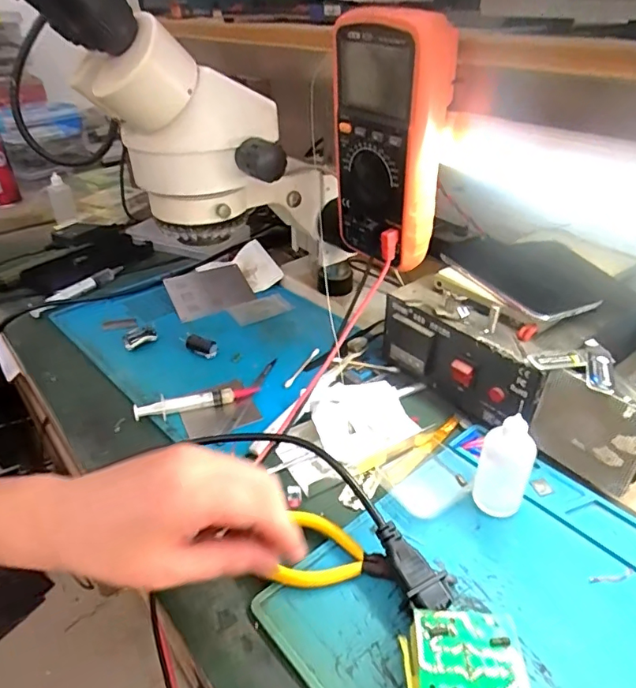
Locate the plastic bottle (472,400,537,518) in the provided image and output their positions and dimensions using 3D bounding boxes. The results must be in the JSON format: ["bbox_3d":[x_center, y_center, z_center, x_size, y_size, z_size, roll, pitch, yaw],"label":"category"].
[{"bbox_3d":[0.132,0.088,0.361,0.033,0.078,0.026,20,40,28],"label":"plastic bottle"}]

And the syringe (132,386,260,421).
[{"bbox_3d":[-0.112,0.055,0.476,0.114,0.019,0.012,-10,35,-12],"label":"syringe"}]

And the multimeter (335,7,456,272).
[{"bbox_3d":[0.054,-0.153,0.394,0.047,0.175,0.092,-23,39,-29],"label":"multimeter"}]

